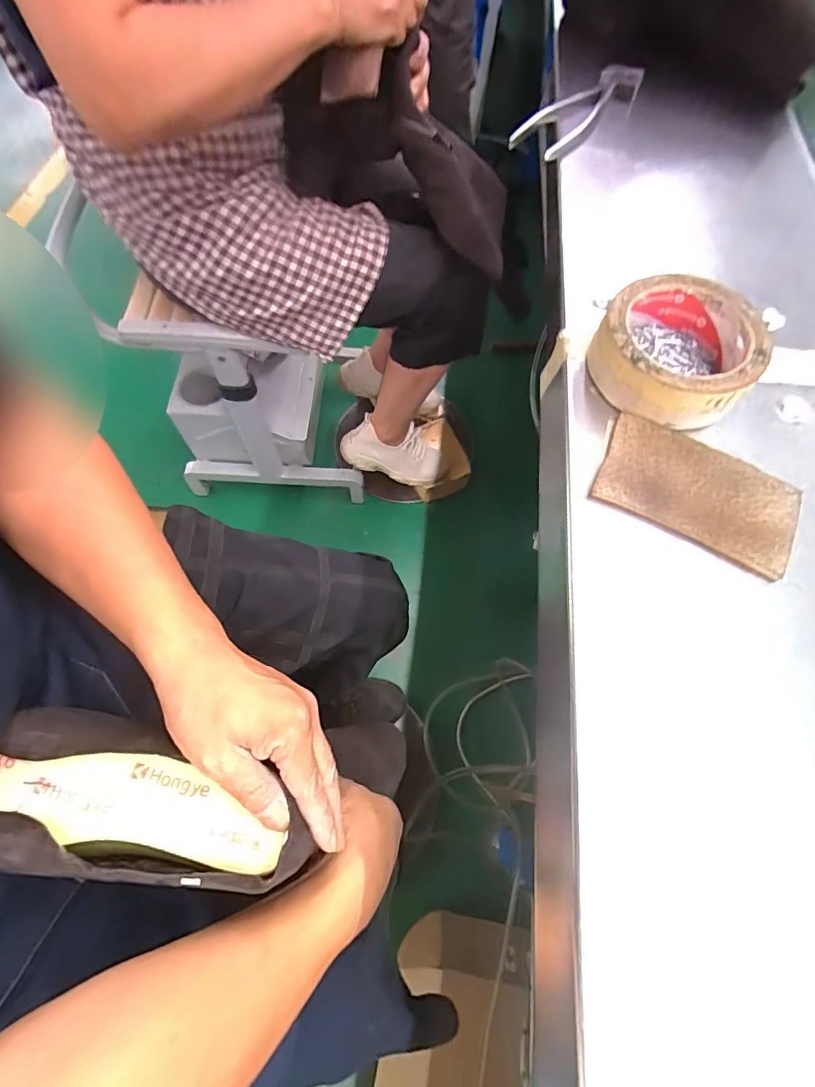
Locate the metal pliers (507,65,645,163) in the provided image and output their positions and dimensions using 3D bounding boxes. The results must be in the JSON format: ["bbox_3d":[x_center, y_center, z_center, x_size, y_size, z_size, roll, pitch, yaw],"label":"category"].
[{"bbox_3d":[0.166,-0.420,0.452,0.054,0.027,0.169,37,69,13],"label":"metal pliers"}]

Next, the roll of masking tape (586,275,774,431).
[{"bbox_3d":[0.175,-0.124,0.305,0.096,0.038,0.094,1,66,-3],"label":"roll of masking tape"}]

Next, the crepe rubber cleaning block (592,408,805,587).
[{"bbox_3d":[0.175,-0.032,0.283,0.114,0.007,0.069,27,67,9],"label":"crepe rubber cleaning block"}]

